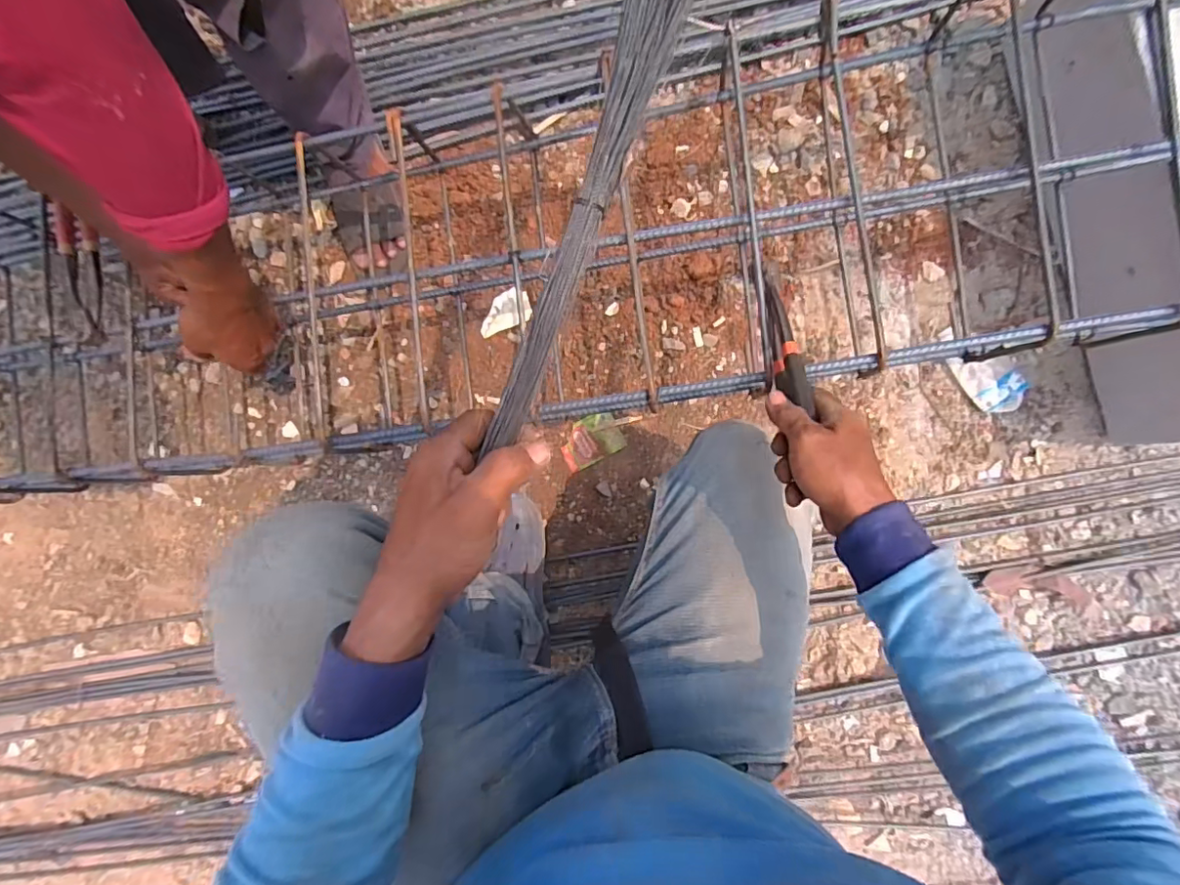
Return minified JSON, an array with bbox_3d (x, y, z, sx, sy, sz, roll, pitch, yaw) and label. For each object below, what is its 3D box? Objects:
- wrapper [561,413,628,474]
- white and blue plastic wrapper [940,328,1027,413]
[{"bbox_3d":[0.001,-0.004,0.803,0.091,0.009,0.065,-27,83,4],"label":"wrapper"},{"bbox_3d":[0.537,-0.102,0.746,0.071,0.011,0.137,-38,83,3],"label":"white and blue plastic wrapper"}]

